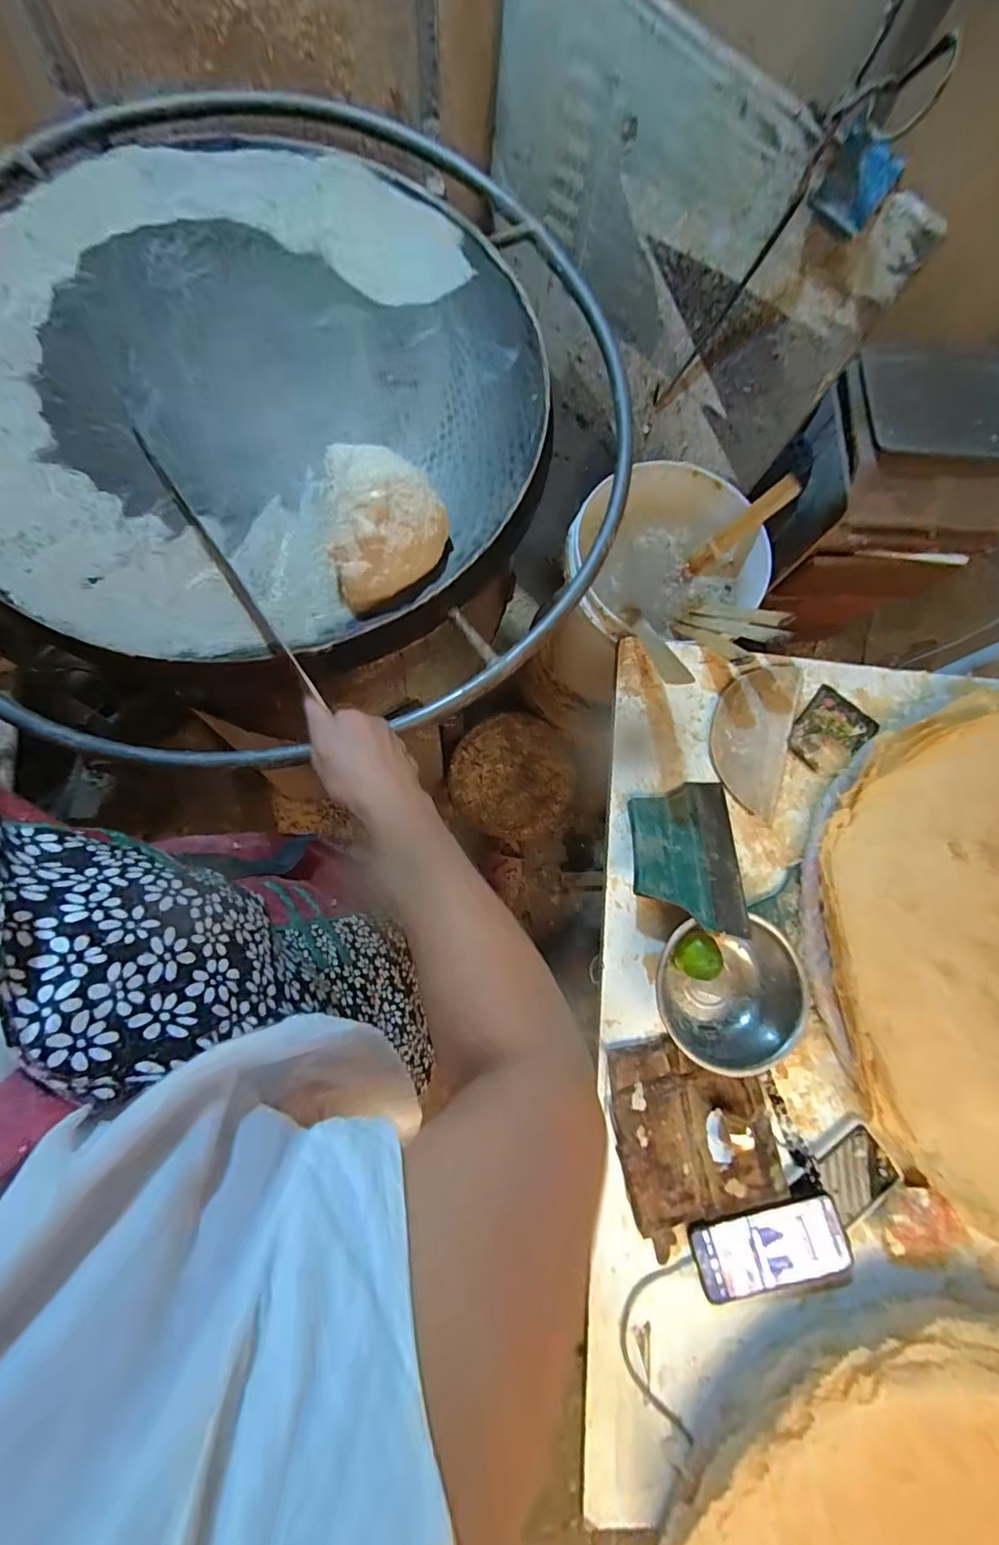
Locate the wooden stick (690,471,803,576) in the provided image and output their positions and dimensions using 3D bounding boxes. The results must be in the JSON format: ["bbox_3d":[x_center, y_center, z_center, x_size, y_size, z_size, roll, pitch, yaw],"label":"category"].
[{"bbox_3d":[0.347,-0.354,0.755,0.027,0.169,0.026,-15,75,-48],"label":"wooden stick"}]

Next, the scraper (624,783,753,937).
[{"bbox_3d":[0.218,0.091,0.613,0.124,0.012,0.186,8,56,-4],"label":"scraper"}]

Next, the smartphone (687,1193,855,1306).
[{"bbox_3d":[0.289,0.511,0.554,0.158,0.011,0.079,-15,83,3],"label":"smartphone"}]

